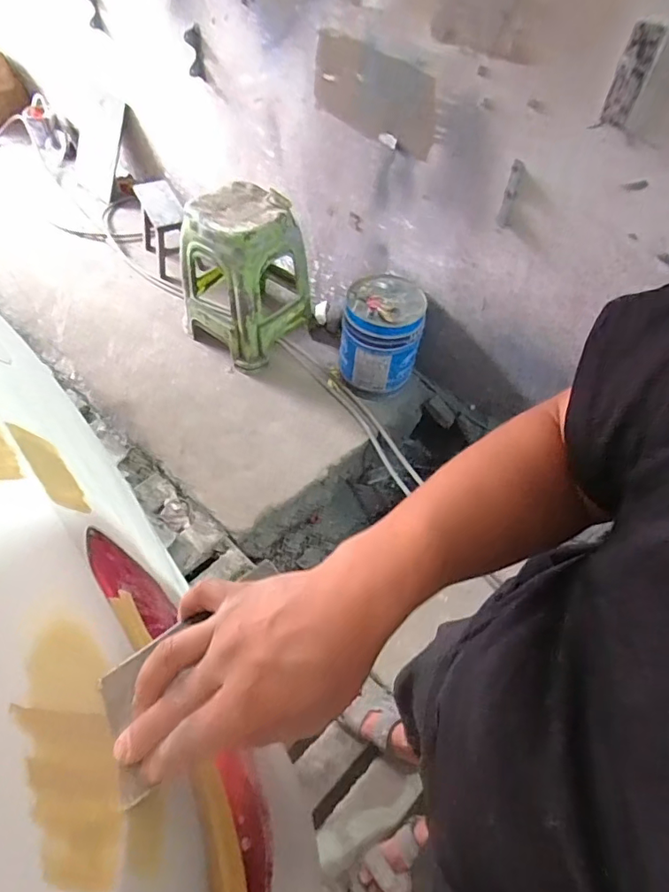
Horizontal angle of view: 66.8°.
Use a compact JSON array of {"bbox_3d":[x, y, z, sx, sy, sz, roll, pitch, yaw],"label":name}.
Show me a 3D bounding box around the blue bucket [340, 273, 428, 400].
[{"bbox_3d":[0.162,-0.380,1.749,0.266,0.330,0.257,2,53,-3],"label":"blue bucket"}]

